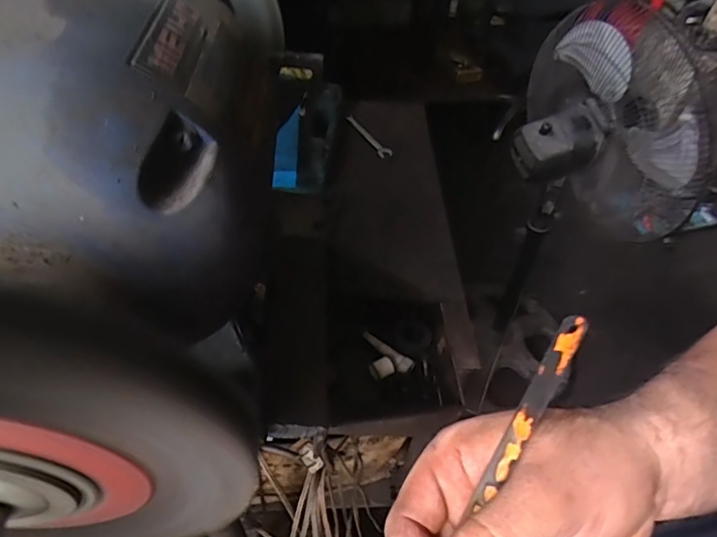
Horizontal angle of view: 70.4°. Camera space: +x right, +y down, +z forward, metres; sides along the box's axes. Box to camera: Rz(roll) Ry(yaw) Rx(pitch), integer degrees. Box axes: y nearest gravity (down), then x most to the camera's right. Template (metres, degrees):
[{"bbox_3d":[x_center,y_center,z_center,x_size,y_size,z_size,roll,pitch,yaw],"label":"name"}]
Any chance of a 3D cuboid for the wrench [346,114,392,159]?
[{"bbox_3d":[0.017,-0.244,0.948,0.023,0.013,0.133,-24,55,-24],"label":"wrench"}]

